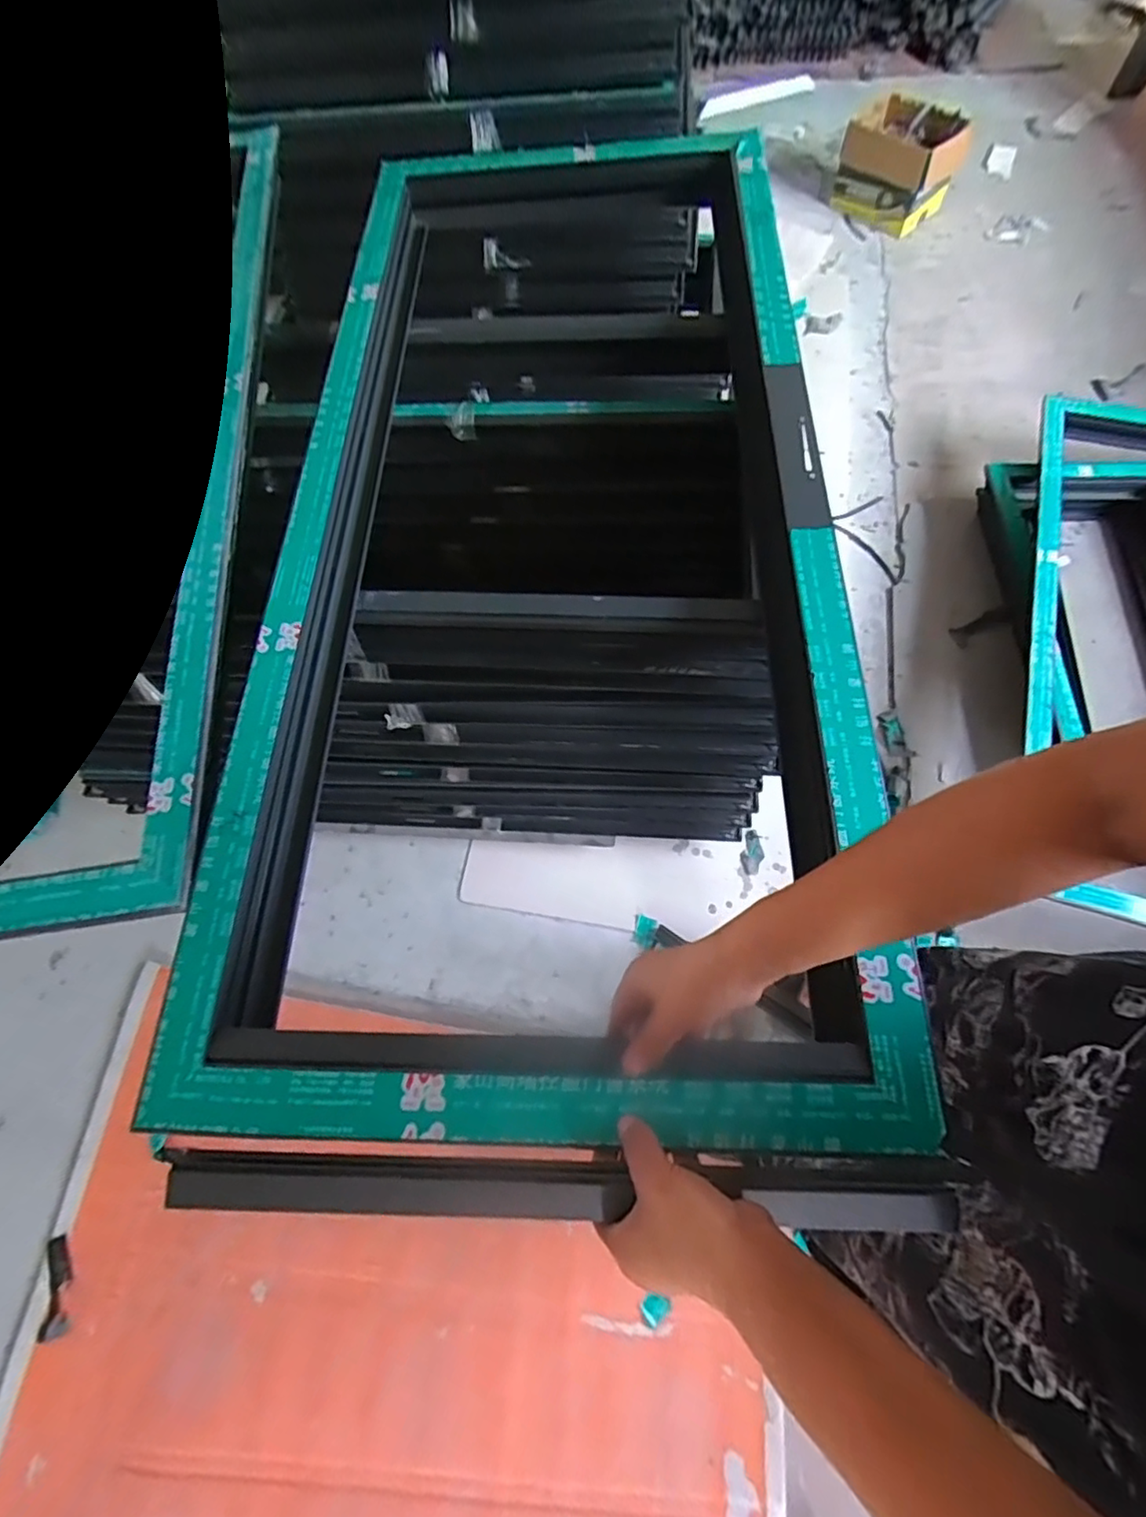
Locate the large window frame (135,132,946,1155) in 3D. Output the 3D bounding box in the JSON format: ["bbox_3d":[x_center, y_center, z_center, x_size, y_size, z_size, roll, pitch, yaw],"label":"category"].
[{"bbox_3d":[-0.021,-0.324,0.693,0.572,0.078,1.287,0,67,3],"label":"large window frame"}]

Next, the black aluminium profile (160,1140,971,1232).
[{"bbox_3d":[-0.005,0.266,0.375,0.484,0.030,0.041,2,67,-2],"label":"black aluminium profile"}]

